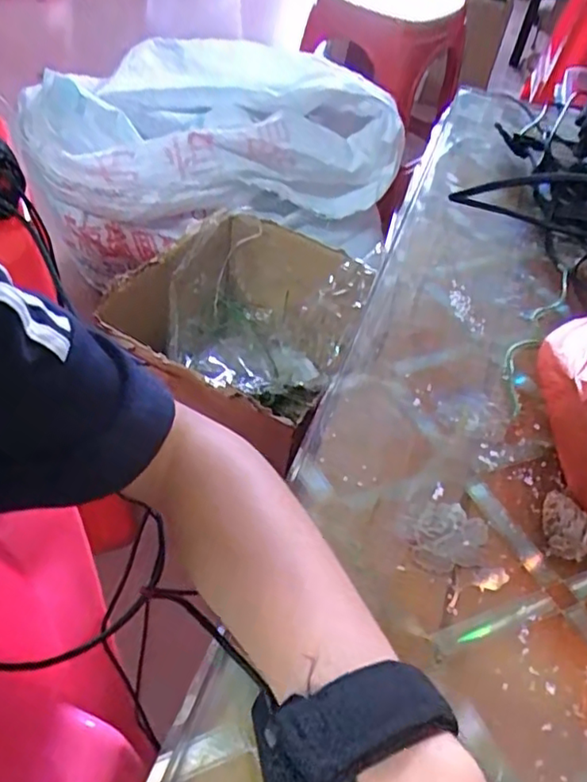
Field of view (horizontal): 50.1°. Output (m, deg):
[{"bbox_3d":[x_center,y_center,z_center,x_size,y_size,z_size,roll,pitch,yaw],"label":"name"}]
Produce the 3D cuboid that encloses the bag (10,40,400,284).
[{"bbox_3d":[-0.148,-0.449,1.123,0.571,0.210,0.353,-6,50,-13],"label":"bag"}]

